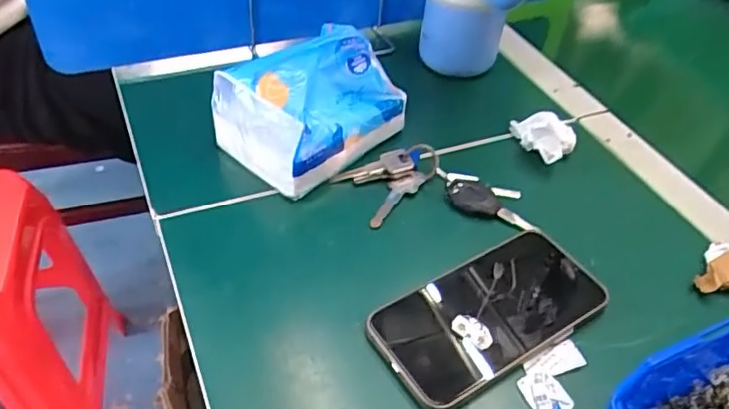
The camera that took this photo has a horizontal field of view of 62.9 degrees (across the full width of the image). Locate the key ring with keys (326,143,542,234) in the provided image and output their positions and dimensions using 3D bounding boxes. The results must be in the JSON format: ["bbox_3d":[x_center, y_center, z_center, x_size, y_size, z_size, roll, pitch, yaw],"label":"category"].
[{"bbox_3d":[0.052,-0.016,0.482,0.147,0.017,0.088,2,44,-4],"label":"key ring with keys"}]

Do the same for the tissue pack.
[{"bbox_3d":[-0.046,-0.085,0.489,0.099,0.093,0.122,33,50,25],"label":"tissue pack"}]

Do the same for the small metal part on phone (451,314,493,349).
[{"bbox_3d":[0.070,0.082,0.385,0.027,0.004,0.016,33,61,17],"label":"small metal part on phone"}]

